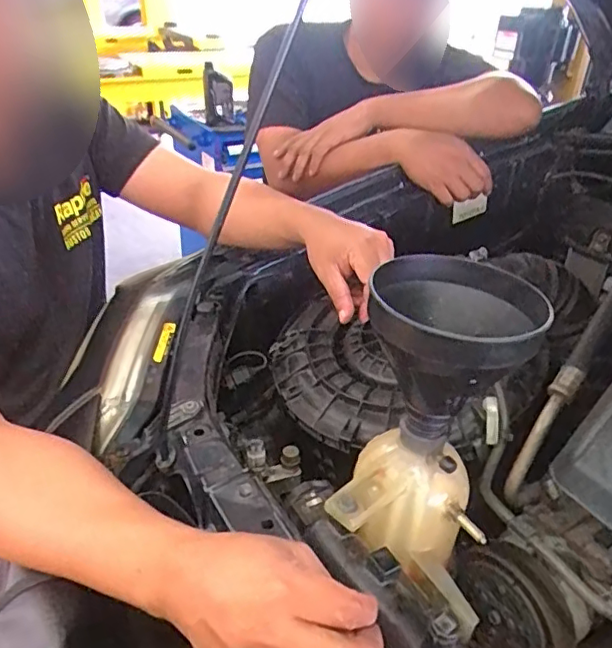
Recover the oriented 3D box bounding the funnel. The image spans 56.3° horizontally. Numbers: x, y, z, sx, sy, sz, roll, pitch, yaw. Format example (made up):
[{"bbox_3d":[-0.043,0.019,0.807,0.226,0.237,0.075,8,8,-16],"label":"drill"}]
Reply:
[{"bbox_3d":[0.112,0.034,0.455,0.126,0.136,0.133,5,32,5],"label":"funnel"}]

